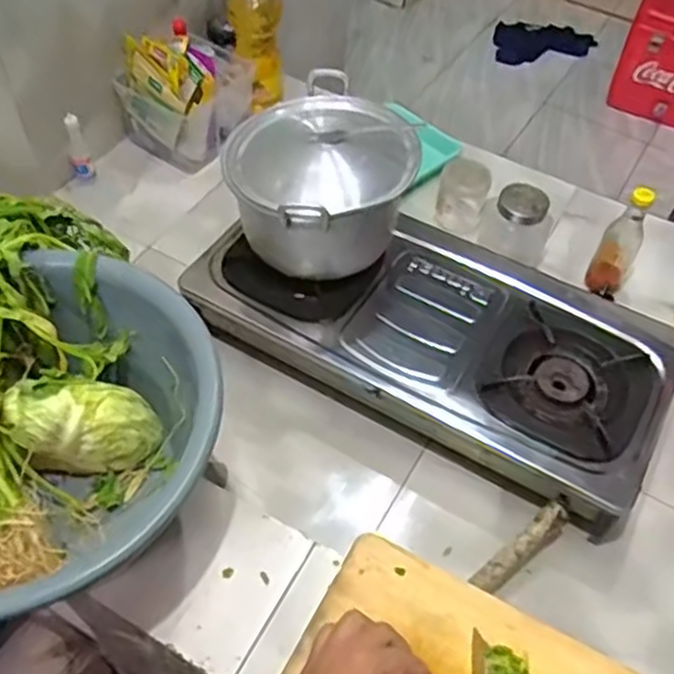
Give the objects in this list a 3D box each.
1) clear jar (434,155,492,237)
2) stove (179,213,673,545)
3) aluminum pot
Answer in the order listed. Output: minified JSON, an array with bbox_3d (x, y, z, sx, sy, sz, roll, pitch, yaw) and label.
[{"bbox_3d":[0.229,-0.256,1.289,0.085,0.110,0.078,15,53,8],"label":"clear jar"},{"bbox_3d":[0.145,-0.022,1.063,0.679,0.096,0.347,26,55,18],"label":"stove"},{"bbox_3d":[-0.024,-0.215,1.003,0.233,0.192,0.221,-27,58,-22],"label":"aluminum pot"}]

